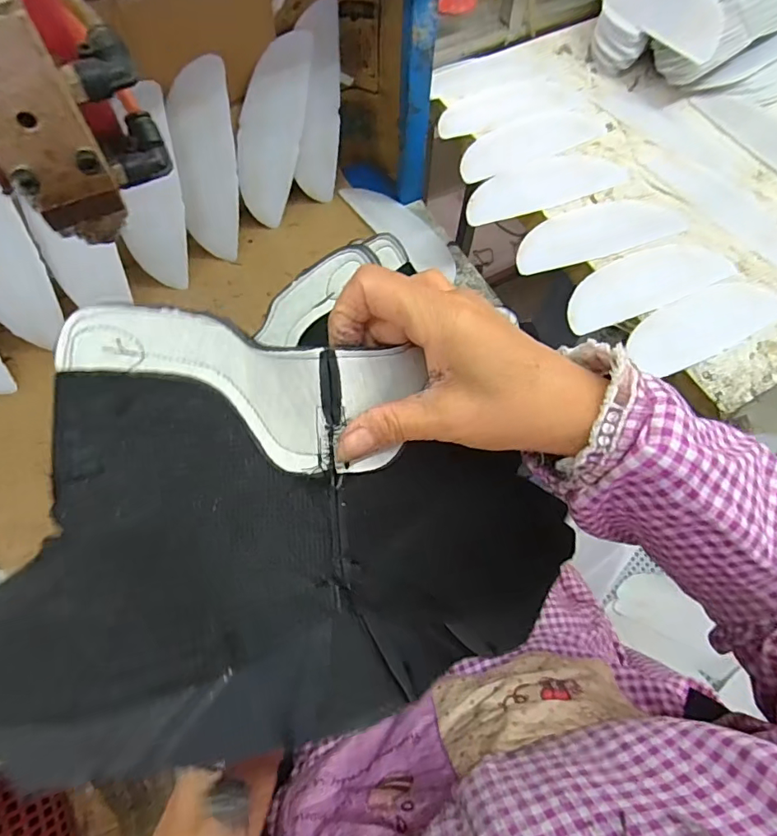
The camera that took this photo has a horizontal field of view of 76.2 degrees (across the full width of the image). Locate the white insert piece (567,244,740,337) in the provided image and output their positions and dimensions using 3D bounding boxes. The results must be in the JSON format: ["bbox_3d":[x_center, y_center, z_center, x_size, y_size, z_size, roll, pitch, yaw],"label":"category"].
[{"bbox_3d":[0.264,-0.142,0.512,0.195,0.008,0.066,-21,69,-11],"label":"white insert piece"}]

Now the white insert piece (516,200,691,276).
[{"bbox_3d":[0.226,-0.205,0.541,0.202,0.008,0.066,-17,68,-9],"label":"white insert piece"}]

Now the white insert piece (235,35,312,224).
[{"bbox_3d":[-0.129,-0.312,0.545,0.066,0.190,0.006,-2,39,-33],"label":"white insert piece"}]

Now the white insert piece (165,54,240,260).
[{"bbox_3d":[-0.189,-0.259,0.518,0.058,0.190,0.009,-6,45,-16],"label":"white insert piece"}]

